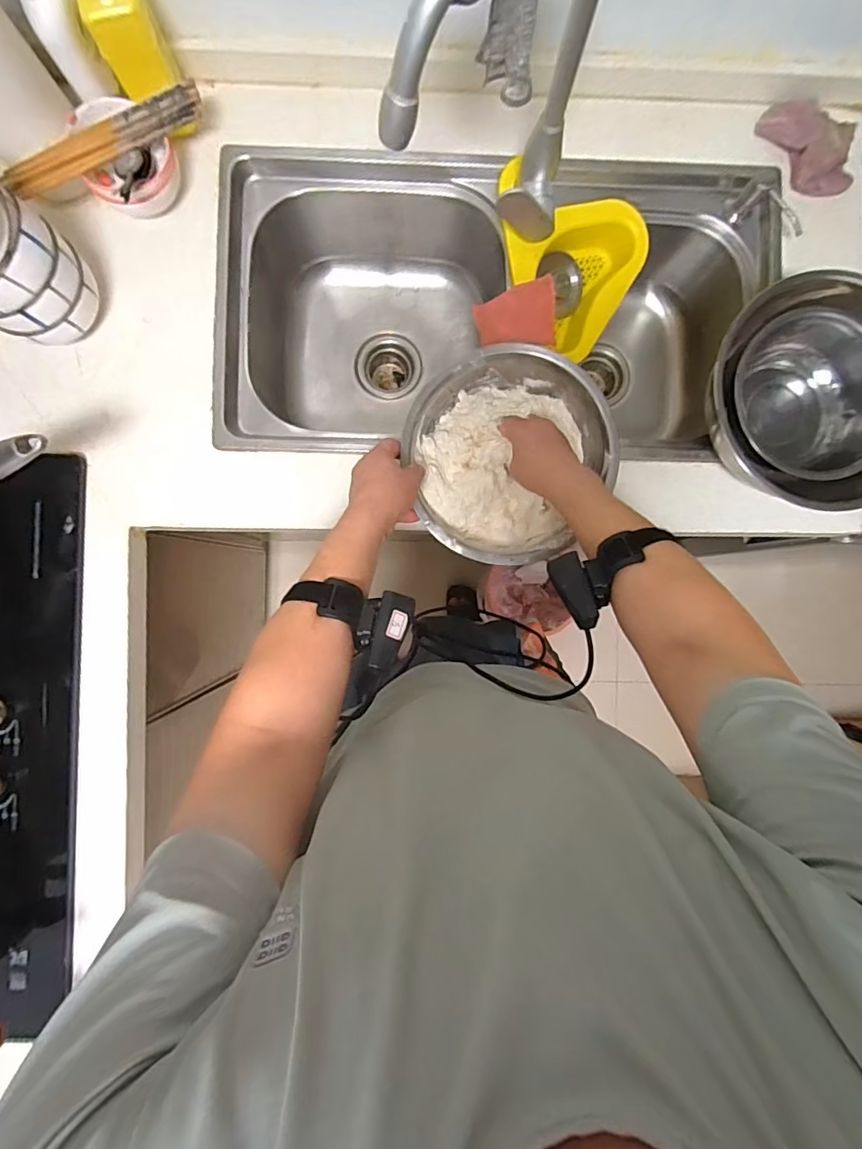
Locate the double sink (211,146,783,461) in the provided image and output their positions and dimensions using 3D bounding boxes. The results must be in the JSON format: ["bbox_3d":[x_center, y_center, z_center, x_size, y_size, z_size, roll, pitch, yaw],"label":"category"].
[{"bbox_3d":[0.083,-0.381,0.757,0.743,0.218,0.376,-3,90,-1],"label":"double sink"}]

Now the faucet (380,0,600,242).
[{"bbox_3d":[0.067,-0.418,0.468,0.219,0.310,0.089,-43,91,-1],"label":"faucet"}]

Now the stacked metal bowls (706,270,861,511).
[{"bbox_3d":[0.460,-0.204,0.607,0.246,0.130,0.244,0,90,-1],"label":"stacked metal bowls"}]

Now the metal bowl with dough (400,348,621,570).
[{"bbox_3d":[0.084,-0.136,0.588,0.224,0.087,0.233,0,90,-1],"label":"metal bowl with dough"}]

